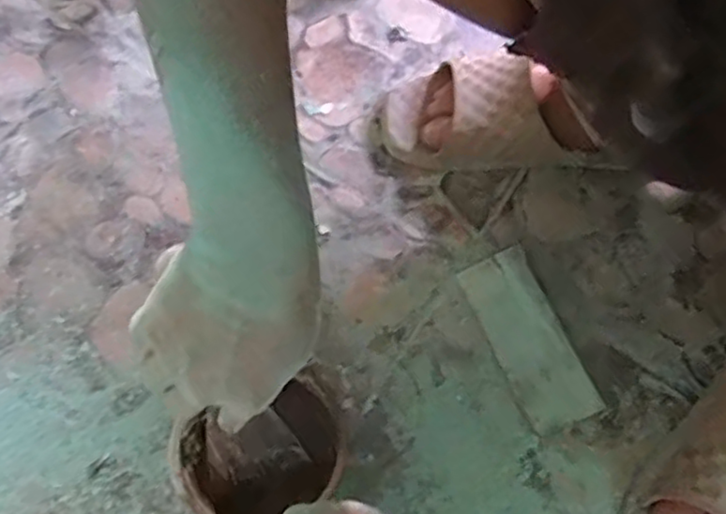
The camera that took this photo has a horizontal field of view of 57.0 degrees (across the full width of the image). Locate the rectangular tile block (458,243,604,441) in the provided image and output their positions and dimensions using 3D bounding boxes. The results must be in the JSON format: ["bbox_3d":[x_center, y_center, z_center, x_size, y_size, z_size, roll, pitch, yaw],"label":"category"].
[{"bbox_3d":[0.126,0.061,0.513,0.058,0.009,0.138,-19,67,-10],"label":"rectangular tile block"}]

